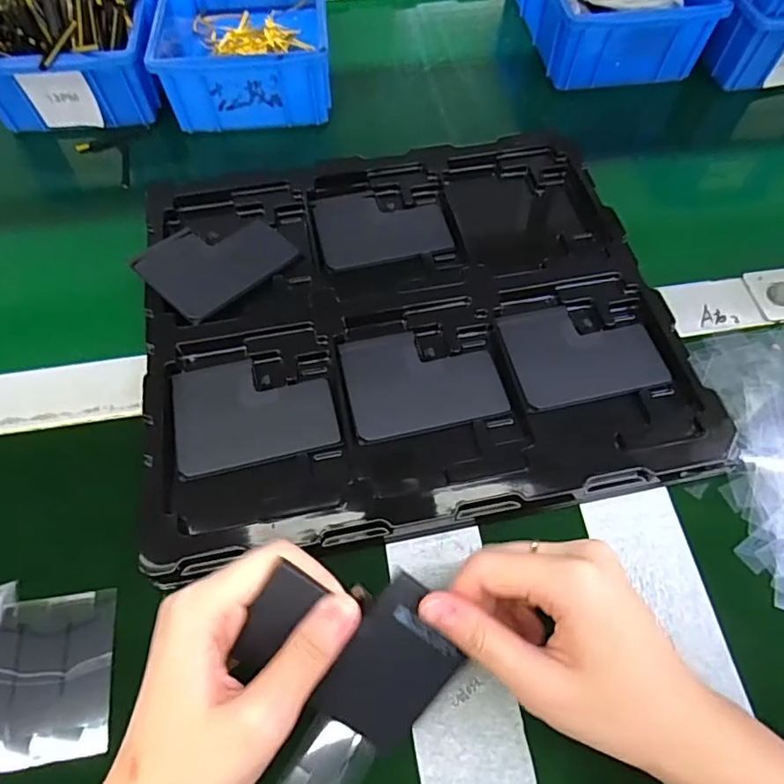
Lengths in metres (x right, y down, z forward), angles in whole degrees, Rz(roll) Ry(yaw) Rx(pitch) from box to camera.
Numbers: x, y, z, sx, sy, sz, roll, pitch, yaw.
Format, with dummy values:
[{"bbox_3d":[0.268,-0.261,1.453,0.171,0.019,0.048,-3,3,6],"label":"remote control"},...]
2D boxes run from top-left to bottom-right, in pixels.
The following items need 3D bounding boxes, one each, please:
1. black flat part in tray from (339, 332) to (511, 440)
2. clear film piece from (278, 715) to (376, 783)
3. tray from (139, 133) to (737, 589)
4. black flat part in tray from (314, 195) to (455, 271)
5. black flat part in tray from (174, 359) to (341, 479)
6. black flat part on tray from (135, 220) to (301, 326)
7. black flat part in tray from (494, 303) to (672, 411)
[{"bbox_3d":[0.018,-0.009,0.332,0.089,0.004,0.067,-11,63,-7],"label":"black flat part in tray"},{"bbox_3d":[-0.029,0.171,0.250,0.032,0.004,0.037,26,63,15],"label":"clear film piece"},{"bbox_3d":[0.008,-0.055,0.353,0.318,0.024,0.282,-9,63,-6],"label":"tray"},{"bbox_3d":[-0.006,-0.118,0.393,0.090,0.010,0.066,-10,63,-6],"label":"black flat part in tray"},{"bbox_3d":[-0.081,0.010,0.323,0.090,0.005,0.069,-12,63,-7],"label":"black flat part in tray"},{"bbox_3d":[-0.117,-0.090,0.367,0.068,0.006,0.088,41,68,18],"label":"black flat part on tray"},{"bbox_3d":[0.117,-0.026,0.339,0.090,0.005,0.068,-12,63,-7],"label":"black flat part in tray"}]

